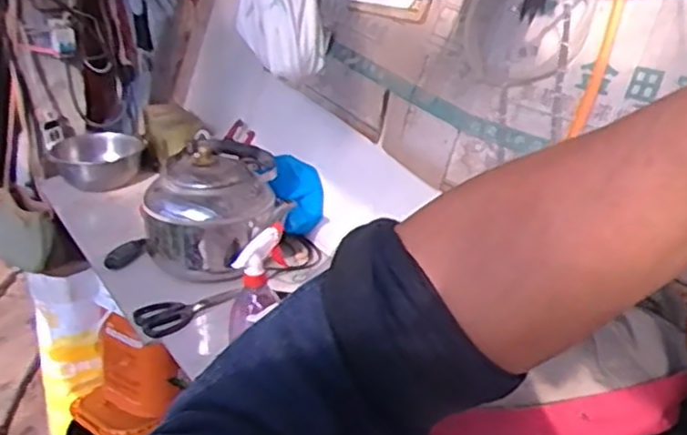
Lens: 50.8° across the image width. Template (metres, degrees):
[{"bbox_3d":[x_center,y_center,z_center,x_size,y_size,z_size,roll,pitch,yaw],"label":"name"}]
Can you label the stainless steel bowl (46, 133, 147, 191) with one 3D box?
[{"bbox_3d":[-0.580,-0.135,1.737,0.197,0.067,0.227,-21,33,-31],"label":"stainless steel bowl"}]

